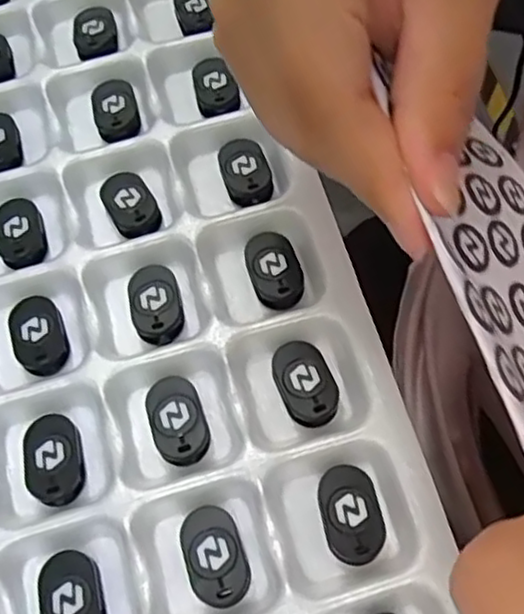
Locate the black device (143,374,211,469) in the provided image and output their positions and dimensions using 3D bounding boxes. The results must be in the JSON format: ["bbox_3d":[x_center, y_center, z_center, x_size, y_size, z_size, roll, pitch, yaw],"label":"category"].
[{"bbox_3d":[-0.028,0.036,0.228,0.018,0.006,0.030,-21,66,-6],"label":"black device"}]

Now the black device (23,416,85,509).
[{"bbox_3d":[-0.067,0.049,0.225,0.018,0.006,0.030,-18,65,-5],"label":"black device"}]

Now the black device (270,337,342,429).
[{"bbox_3d":[0.014,0.025,0.232,0.018,0.008,0.030,-20,65,-6],"label":"black device"}]

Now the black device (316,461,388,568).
[{"bbox_3d":[0.027,0.063,0.215,0.018,0.010,0.029,-12,65,-2],"label":"black device"}]

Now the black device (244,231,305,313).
[{"bbox_3d":[0.004,-0.014,0.248,0.018,0.006,0.031,-21,66,-6],"label":"black device"}]

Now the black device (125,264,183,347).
[{"bbox_3d":[-0.038,-0.002,0.245,0.018,0.005,0.031,-17,67,-4],"label":"black device"}]

